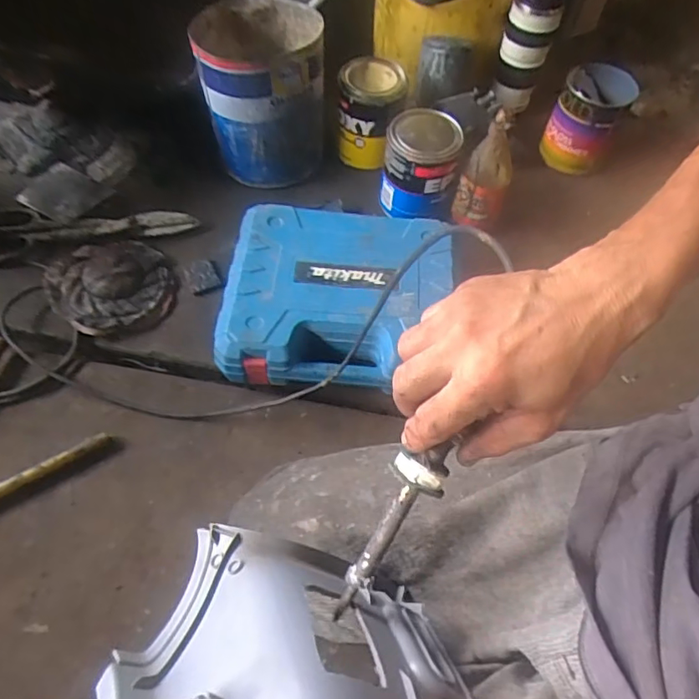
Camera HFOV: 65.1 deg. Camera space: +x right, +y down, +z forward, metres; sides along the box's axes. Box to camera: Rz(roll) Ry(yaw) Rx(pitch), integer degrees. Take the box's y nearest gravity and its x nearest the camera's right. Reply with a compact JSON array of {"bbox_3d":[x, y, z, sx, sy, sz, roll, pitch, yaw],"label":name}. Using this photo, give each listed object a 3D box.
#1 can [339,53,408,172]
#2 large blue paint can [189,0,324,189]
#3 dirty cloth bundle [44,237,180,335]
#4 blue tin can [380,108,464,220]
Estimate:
[{"bbox_3d":[0.031,-0.363,0.852,0.098,0.133,0.097,5,58,0],"label":"can"},{"bbox_3d":[-0.124,-0.373,0.805,0.176,0.190,0.163,-1,60,-5],"label":"large blue paint can"},{"bbox_3d":[-0.314,-0.091,0.726,0.149,0.035,0.154,-11,61,-11],"label":"dirty cloth bundle"},{"bbox_3d":[0.100,-0.258,0.785,0.101,0.117,0.111,2,58,-2],"label":"blue tin can"}]

